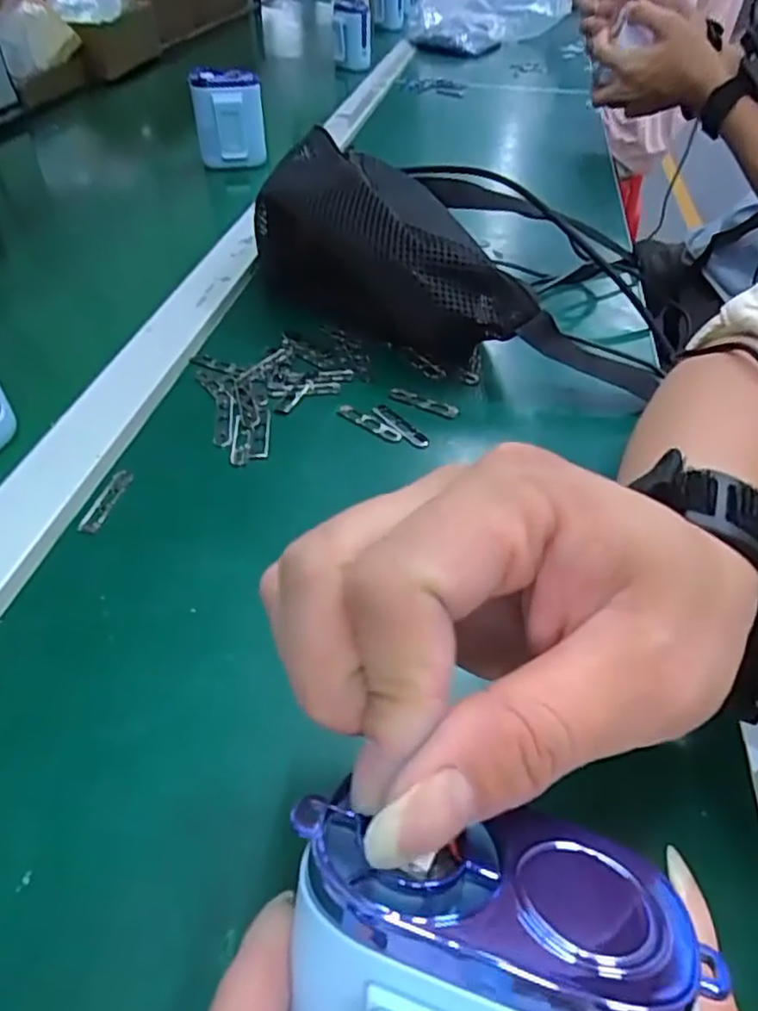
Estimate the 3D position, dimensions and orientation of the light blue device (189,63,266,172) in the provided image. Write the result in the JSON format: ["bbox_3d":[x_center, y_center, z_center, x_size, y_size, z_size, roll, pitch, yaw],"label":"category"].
[{"bbox_3d":[-0.153,-0.400,0.667,0.072,0.086,0.043,-9,45,-10],"label":"light blue device"}]

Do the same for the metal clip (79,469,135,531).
[{"bbox_3d":[-0.135,-0.003,0.319,0.010,0.004,0.042,9,45,8],"label":"metal clip"}]

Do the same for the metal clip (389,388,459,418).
[{"bbox_3d":[0.026,-0.061,0.379,0.043,0.004,0.011,21,48,18],"label":"metal clip"}]

